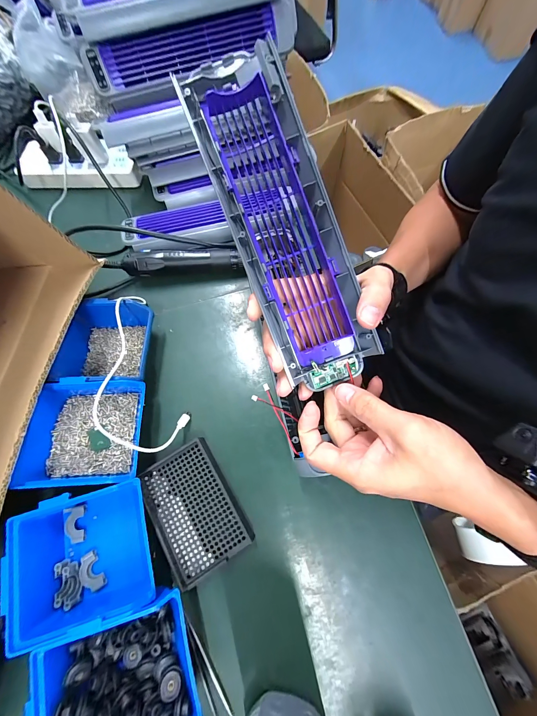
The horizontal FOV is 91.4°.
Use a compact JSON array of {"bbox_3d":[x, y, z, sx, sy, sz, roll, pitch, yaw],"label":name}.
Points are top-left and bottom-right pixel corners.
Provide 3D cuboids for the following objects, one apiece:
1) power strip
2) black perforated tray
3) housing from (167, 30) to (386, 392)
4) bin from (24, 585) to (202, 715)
[{"bbox_3d":[-0.354,-0.352,0.488,0.225,0.051,0.060,-6,72,0],"label":"power strip"},{"bbox_3d":[-0.089,0.177,0.314,0.090,0.012,0.133,-31,72,-8],"label":"black perforated tray"},{"bbox_3d":[0.011,-0.109,0.228,0.079,0.037,0.283,-23,97,-8],"label":"housing"},{"bbox_3d":[-0.142,0.309,0.250,0.145,0.061,0.116,-19,72,-5],"label":"bin"}]

